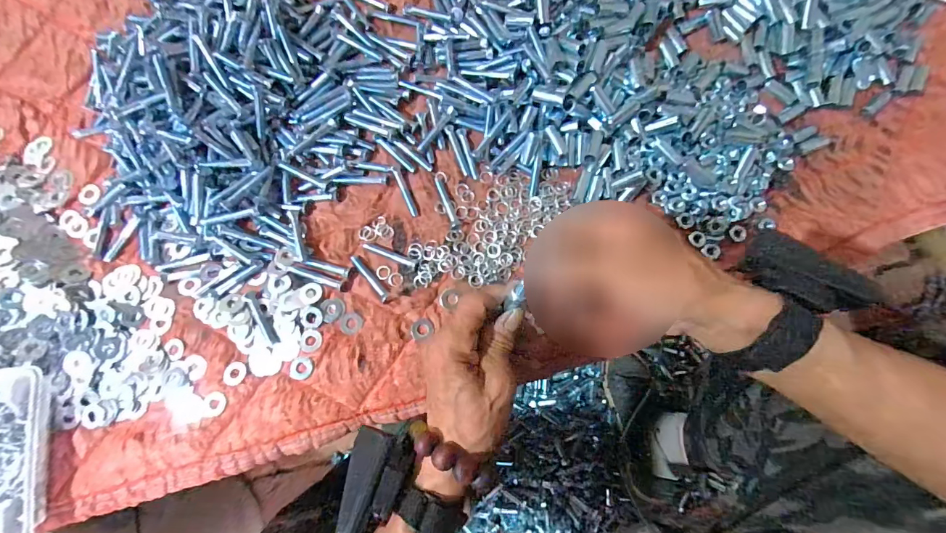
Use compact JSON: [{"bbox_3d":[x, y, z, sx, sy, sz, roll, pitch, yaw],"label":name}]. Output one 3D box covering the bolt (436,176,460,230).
[{"bbox_3d":[-0.027,-0.066,0.426,0.009,0.004,0.059,-20,81,-4],"label":"bolt"}]

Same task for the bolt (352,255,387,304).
[{"bbox_3d":[-0.104,0.012,0.410,0.009,0.008,0.057,-40,83,-6],"label":"bolt"}]

